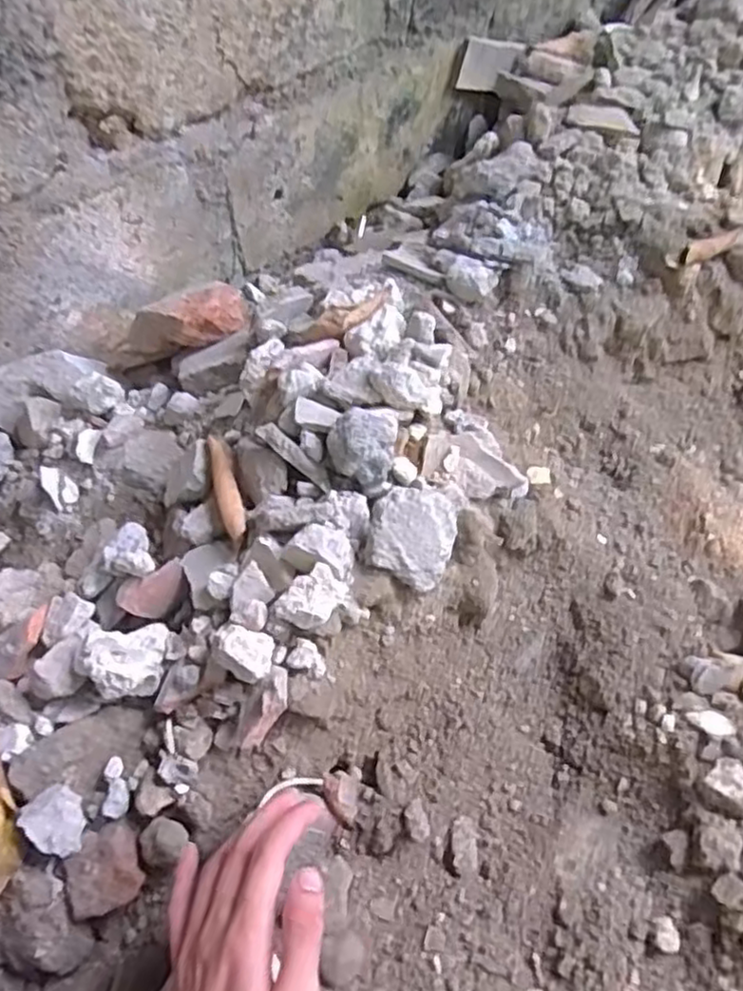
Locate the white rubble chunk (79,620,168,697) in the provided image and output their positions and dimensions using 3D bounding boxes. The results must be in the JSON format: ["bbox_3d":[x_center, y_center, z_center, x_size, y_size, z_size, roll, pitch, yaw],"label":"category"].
[{"bbox_3d":[-0.188,0.120,0.513,0.069,0.035,0.056,2,52,5],"label":"white rubble chunk"}]

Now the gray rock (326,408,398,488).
[{"bbox_3d":[-0.007,-0.035,0.516,0.052,0.051,0.041,2,52,5],"label":"gray rock"}]

